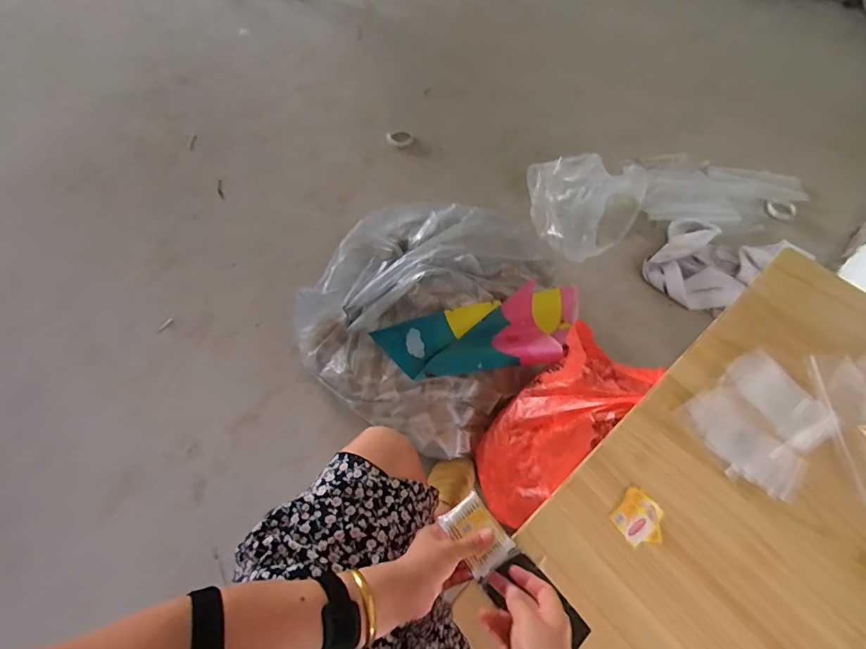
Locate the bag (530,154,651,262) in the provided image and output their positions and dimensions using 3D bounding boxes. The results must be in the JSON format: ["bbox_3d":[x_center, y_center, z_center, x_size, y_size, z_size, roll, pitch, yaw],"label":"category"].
[{"bbox_3d":[0.430,-0.365,1.318,0.339,0.209,0.267,20,62,10],"label":"bag"}]

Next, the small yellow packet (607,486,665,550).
[{"bbox_3d":[0.252,0.237,0.546,0.058,0.007,0.056,-41,68,-17],"label":"small yellow packet"}]

